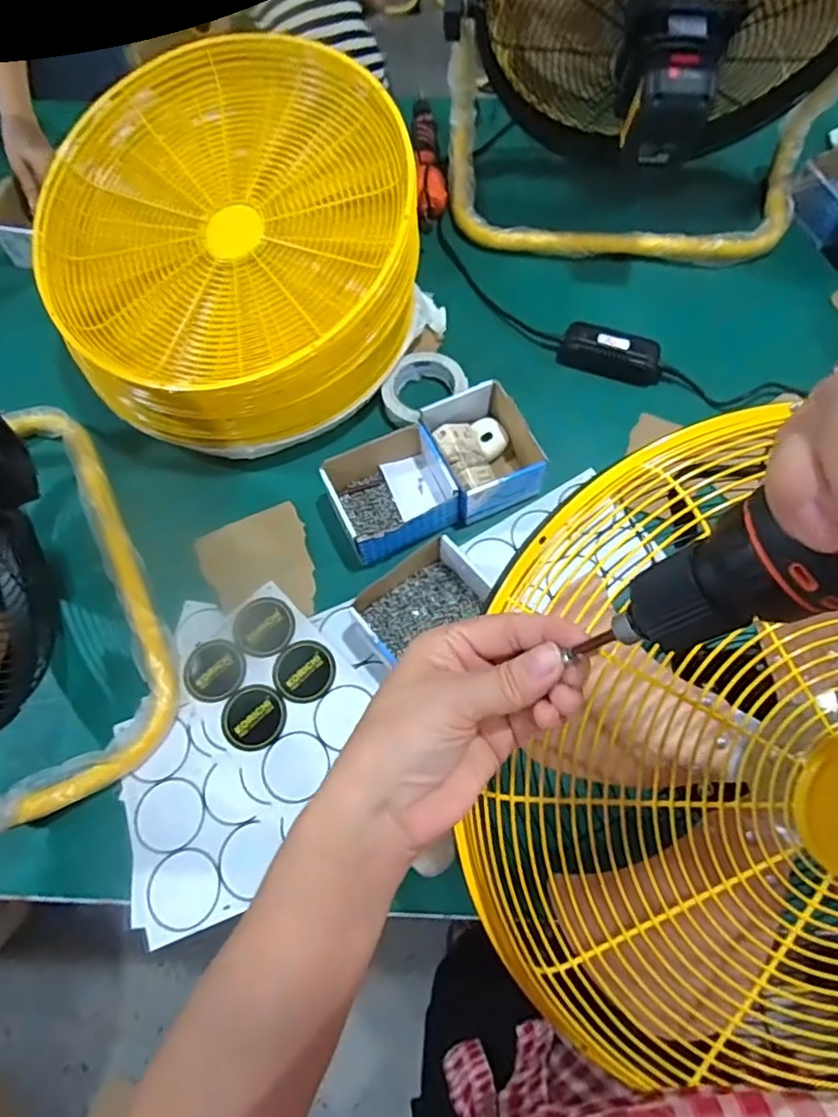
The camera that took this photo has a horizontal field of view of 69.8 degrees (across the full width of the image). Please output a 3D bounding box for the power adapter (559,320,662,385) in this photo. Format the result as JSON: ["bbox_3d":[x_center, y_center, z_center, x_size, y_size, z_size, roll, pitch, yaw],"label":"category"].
[{"bbox_3d":[0.257,-0.273,0.800,0.134,0.034,0.057,19,69,8],"label":"power adapter"}]

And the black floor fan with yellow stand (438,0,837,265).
[{"bbox_3d":[0.284,-0.602,0.697,0.499,0.437,0.249,14,69,6],"label":"black floor fan with yellow stand"}]

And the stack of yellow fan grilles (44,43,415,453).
[{"bbox_3d":[-0.216,-0.369,0.715,0.426,0.176,0.412,-21,69,-8],"label":"stack of yellow fan grilles"}]

